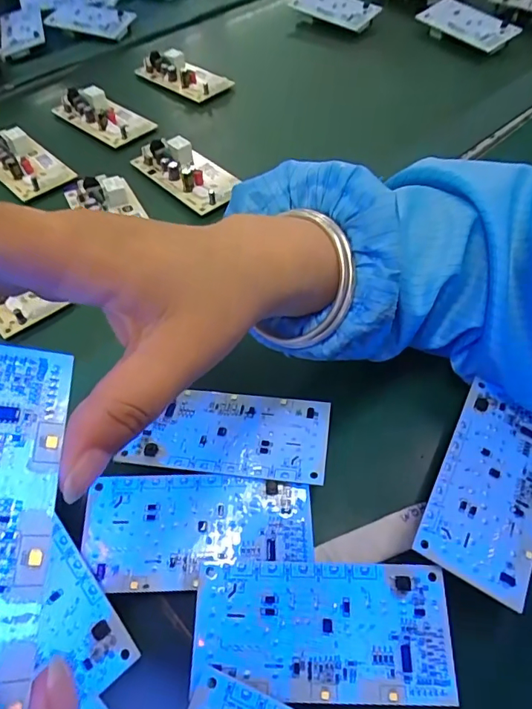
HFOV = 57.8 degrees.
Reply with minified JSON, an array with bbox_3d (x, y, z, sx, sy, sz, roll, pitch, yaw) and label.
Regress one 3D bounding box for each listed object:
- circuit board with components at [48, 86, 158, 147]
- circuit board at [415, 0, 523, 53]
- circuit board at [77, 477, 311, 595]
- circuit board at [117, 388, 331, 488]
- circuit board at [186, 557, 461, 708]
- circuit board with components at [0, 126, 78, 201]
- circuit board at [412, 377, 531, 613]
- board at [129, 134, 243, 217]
[{"bbox_3d":[-0.169,-0.249,0.494,0.102,0.022,0.048,34,63,22],"label":"circuit board with components"},{"bbox_3d":[0.252,-0.420,0.610,0.118,0.009,0.072,40,71,19],"label":"circuit board"},{"bbox_3d":[-0.034,0.087,0.243,0.112,0.005,0.054,0,60,-2],"label":"circuit board"},{"bbox_3d":[-0.020,0.043,0.274,0.108,0.004,0.054,5,47,8],"label":"circuit board"},{"bbox_3d":[0.026,0.124,0.220,0.114,0.005,0.054,2,63,0],"label":"circuit board"},{"bbox_3d":[-0.231,-0.183,0.456,0.052,0.026,0.109,-39,63,-23],"label":"circuit board with components"},{"bbox_3d":[0.120,0.069,0.253,0.054,0.004,0.104,28,58,12],"label":"circuit board"},{"bbox_3d":[-0.071,-0.168,0.434,0.049,0.019,0.107,-36,62,-21],"label":"board"}]

